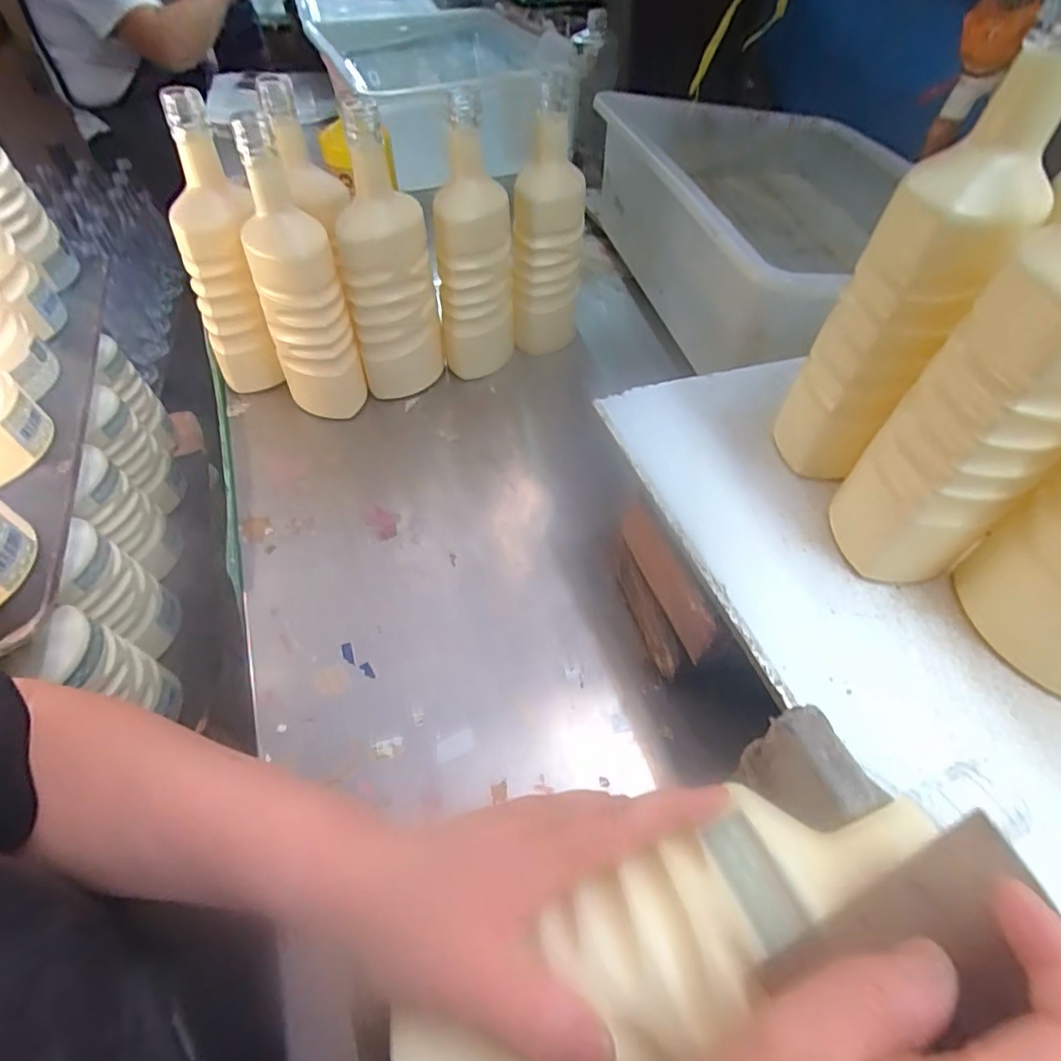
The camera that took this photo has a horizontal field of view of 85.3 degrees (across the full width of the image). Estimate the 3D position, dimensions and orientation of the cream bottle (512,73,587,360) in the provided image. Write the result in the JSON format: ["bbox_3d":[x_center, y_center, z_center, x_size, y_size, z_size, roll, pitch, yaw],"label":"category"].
[{"bbox_3d":[0.018,-0.303,0.611,0.074,0.245,0.063,1,54,2],"label":"cream bottle"}]

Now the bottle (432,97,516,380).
[{"bbox_3d":[-0.057,-0.266,0.581,0.077,0.243,0.090,-3,54,-1],"label":"bottle"}]

